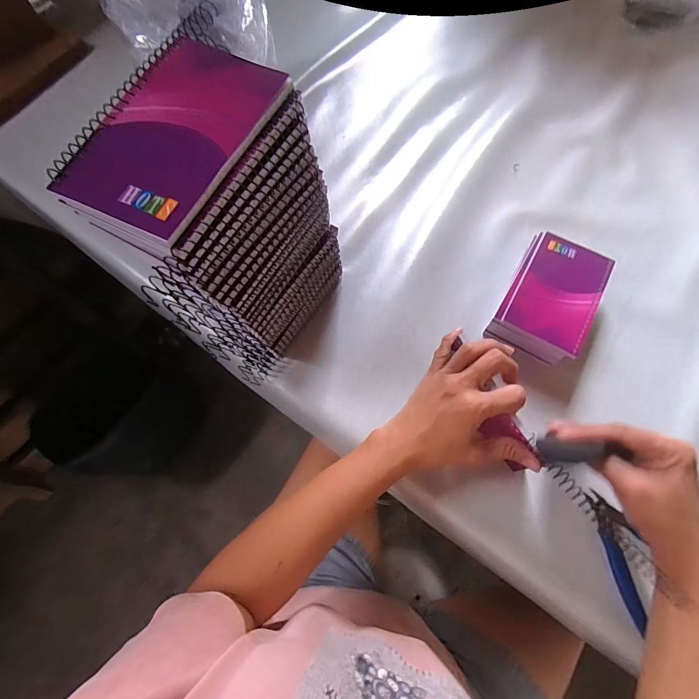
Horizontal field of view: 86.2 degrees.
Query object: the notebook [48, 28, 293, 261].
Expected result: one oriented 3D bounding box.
[{"bbox_3d":[-0.104,-0.124,0.214,0.085,0.010,0.137,24,72,9],"label":"notebook"}]

